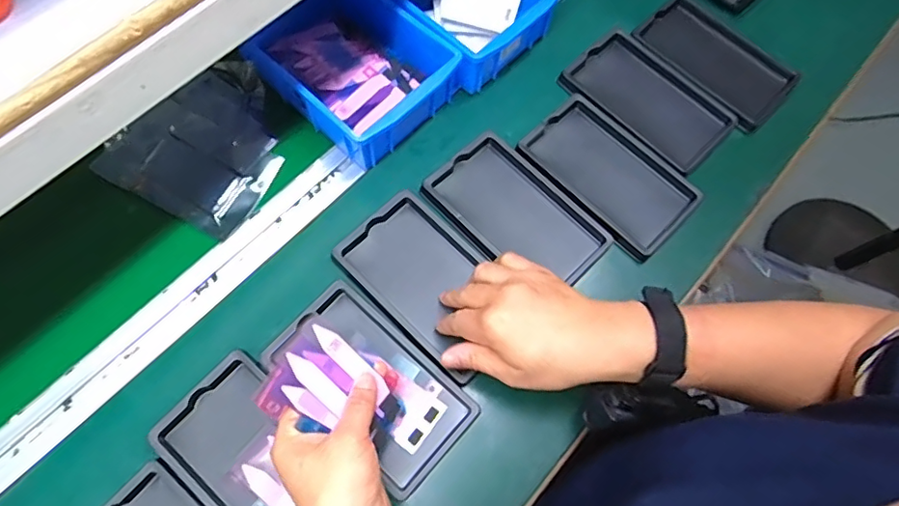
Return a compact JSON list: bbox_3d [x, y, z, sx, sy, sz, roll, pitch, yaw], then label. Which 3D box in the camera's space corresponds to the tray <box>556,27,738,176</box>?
[{"bbox_3d":[0.205,-0.158,0.571,0.164,0.019,0.099,43,73,14],"label":"tray"}]

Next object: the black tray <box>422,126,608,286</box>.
[{"bbox_3d":[0.060,-0.033,0.512,0.099,0.024,0.157,-41,75,-17],"label":"black tray"}]

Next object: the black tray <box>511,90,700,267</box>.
[{"bbox_3d":[0.154,-0.078,0.530,0.101,0.014,0.161,-42,75,-17],"label":"black tray"}]

